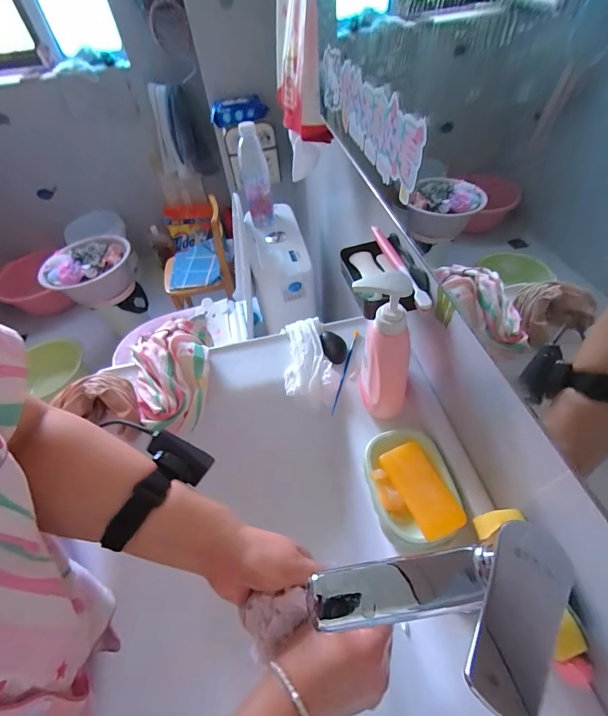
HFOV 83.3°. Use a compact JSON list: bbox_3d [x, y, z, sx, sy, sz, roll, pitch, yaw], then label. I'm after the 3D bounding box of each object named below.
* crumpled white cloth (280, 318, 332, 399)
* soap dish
[{"bbox_3d":[-0.001,-0.006,0.555,0.070,0.034,0.134,-9,52,-2],"label":"crumpled white cloth"},{"bbox_3d":[0.121,0.149,0.398,0.090,0.044,0.127,-10,52,-3],"label":"soap dish"}]

